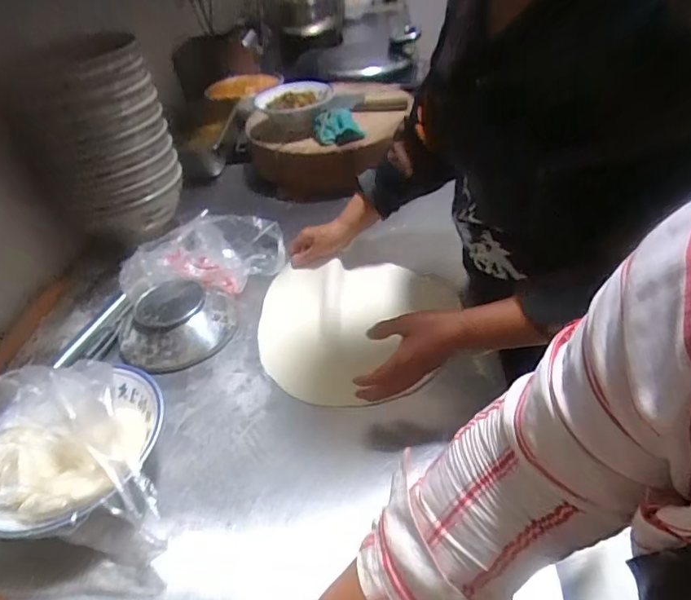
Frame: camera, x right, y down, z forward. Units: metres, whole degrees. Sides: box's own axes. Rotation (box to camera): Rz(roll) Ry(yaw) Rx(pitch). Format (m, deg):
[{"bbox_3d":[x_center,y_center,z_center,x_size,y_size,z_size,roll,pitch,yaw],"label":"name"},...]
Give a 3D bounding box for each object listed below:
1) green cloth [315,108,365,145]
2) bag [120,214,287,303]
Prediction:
[{"bbox_3d":[-0.015,-0.380,1.089,0.101,0.054,0.105,-18,41,-11],"label":"green cloth"},{"bbox_3d":[-0.252,-0.081,0.914,0.259,0.074,0.228,-6,40,3],"label":"bag"}]

